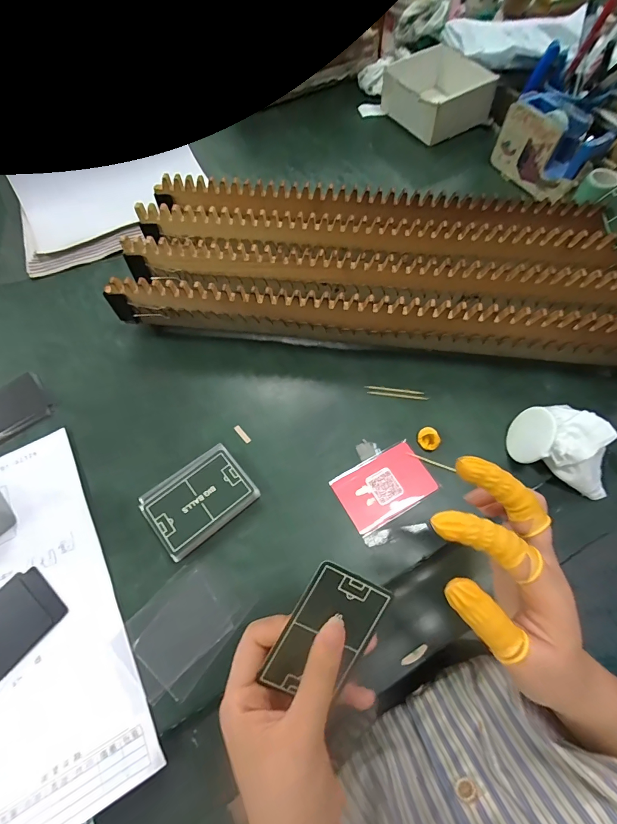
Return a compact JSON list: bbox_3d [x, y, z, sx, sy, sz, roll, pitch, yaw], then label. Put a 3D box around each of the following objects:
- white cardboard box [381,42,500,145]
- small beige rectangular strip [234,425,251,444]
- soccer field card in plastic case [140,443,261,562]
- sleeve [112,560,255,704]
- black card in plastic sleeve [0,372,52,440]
[{"bbox_3d":[0.201,-0.498,0.592,0.118,0.069,0.135,-29,64,-12],"label":"white cardboard box"},{"bbox_3d":[-0.066,0.022,0.373,0.006,0.004,0.023,-38,67,-16],"label":"small beige rectangular strip"},{"bbox_3d":[-0.098,0.076,0.336,0.088,0.014,0.071,-37,67,-16],"label":"soccer field card in plastic case"},{"bbox_3d":[-0.101,0.172,0.297,0.069,0.005,0.089,38,70,20],"label":"sleeve"},{"bbox_3d":[-0.322,0.001,0.391,0.089,0.004,0.063,-33,70,-15],"label":"black card in plastic sleeve"}]

